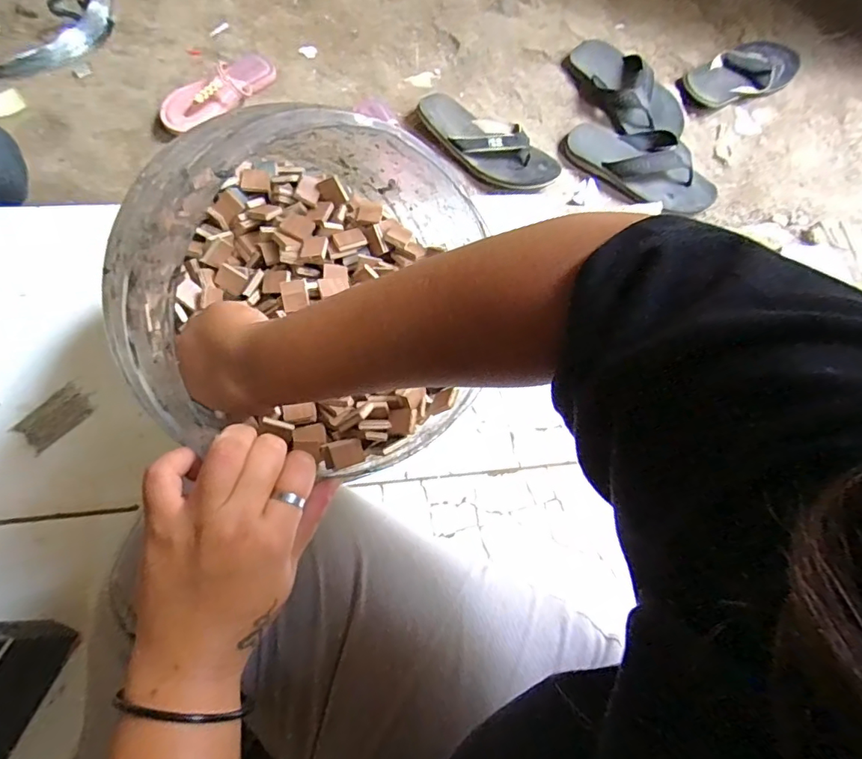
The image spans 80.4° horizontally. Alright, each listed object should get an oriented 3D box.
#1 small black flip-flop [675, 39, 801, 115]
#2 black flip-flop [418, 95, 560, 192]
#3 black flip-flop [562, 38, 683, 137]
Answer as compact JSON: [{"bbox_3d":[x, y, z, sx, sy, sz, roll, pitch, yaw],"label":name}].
[{"bbox_3d":[0.592,-0.585,0.975,0.290,0.044,0.116,-29,72,-17],"label":"small black flip-flop"},{"bbox_3d":[0.091,-0.404,0.870,0.264,0.041,0.124,32,66,8],"label":"black flip-flop"},{"bbox_3d":[0.351,-0.532,0.925,0.114,0.050,0.258,-29,72,-15],"label":"black flip-flop"}]

